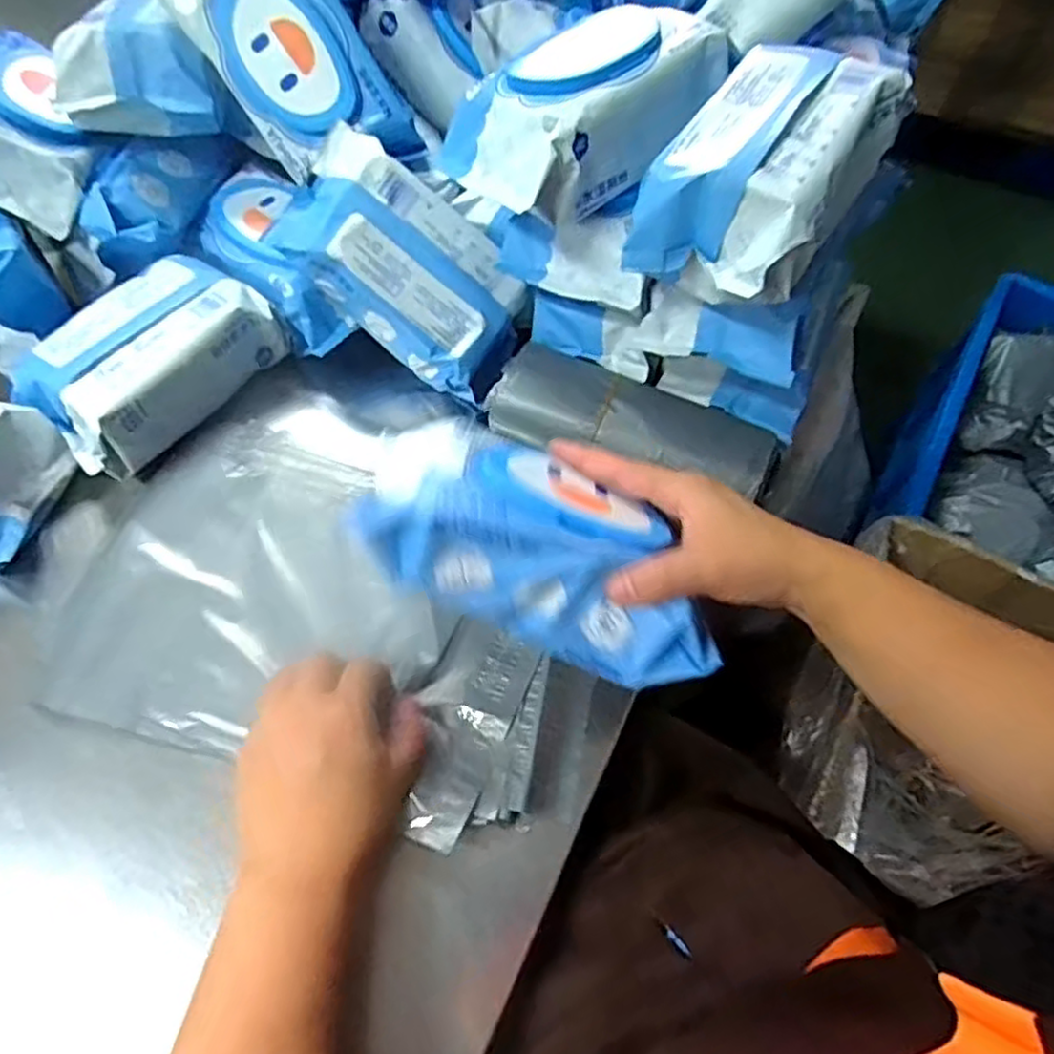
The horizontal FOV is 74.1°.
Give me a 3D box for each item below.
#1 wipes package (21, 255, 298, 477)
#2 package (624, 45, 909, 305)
[{"bbox_3d":[-0.282,-0.120,0.525,0.100,0.070,0.175,31,64,14],"label":"wipes package"},{"bbox_3d":[0.145,-0.213,0.425,0.108,0.077,0.170,31,64,14],"label":"package"}]

